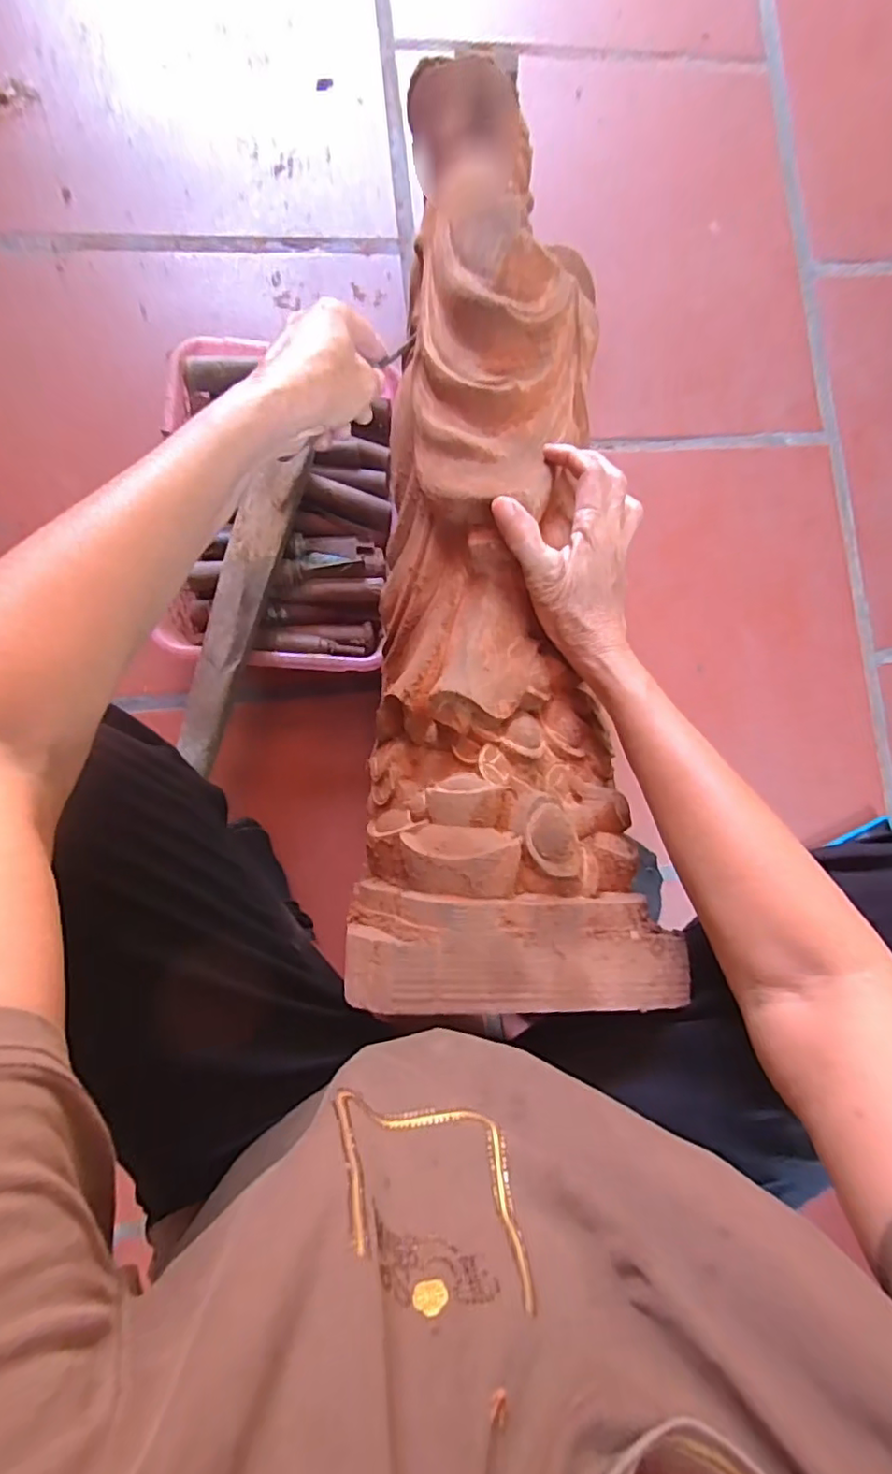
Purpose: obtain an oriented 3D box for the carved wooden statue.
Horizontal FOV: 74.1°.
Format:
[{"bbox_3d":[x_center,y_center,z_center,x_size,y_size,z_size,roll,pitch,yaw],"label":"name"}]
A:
[{"bbox_3d":[0.029,-0.130,0.441,0.202,0.125,0.611,-1,82,-8],"label":"carved wooden statue"}]

